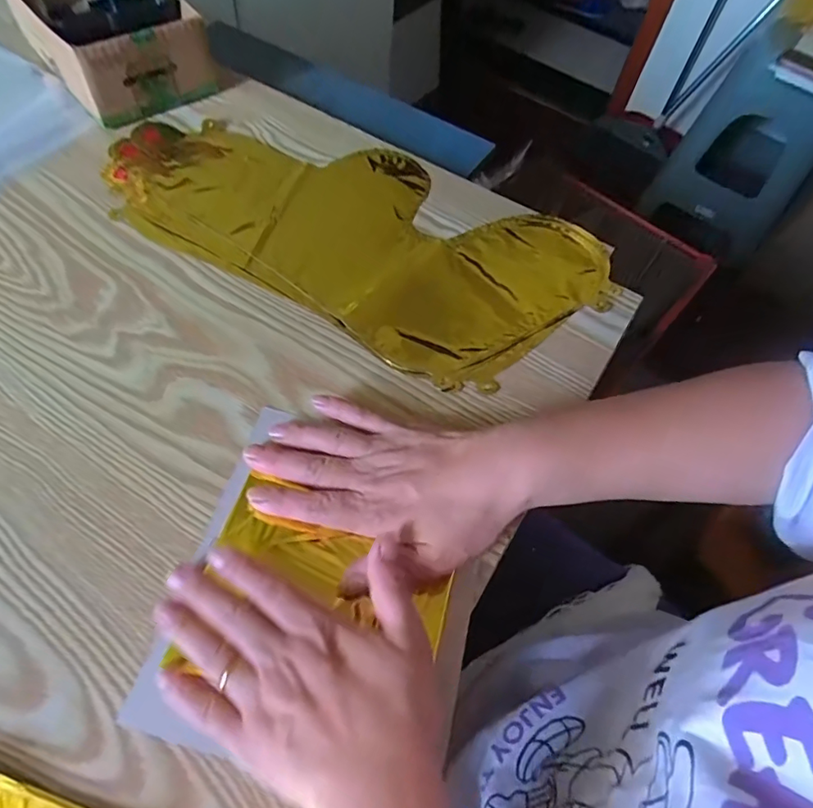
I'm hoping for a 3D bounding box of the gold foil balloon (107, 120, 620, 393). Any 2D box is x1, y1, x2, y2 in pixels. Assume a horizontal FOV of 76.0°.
[{"bbox_3d":[-0.053,-0.157,0.451,0.432,0.007,0.204,27,60,12],"label":"gold foil balloon"}]

